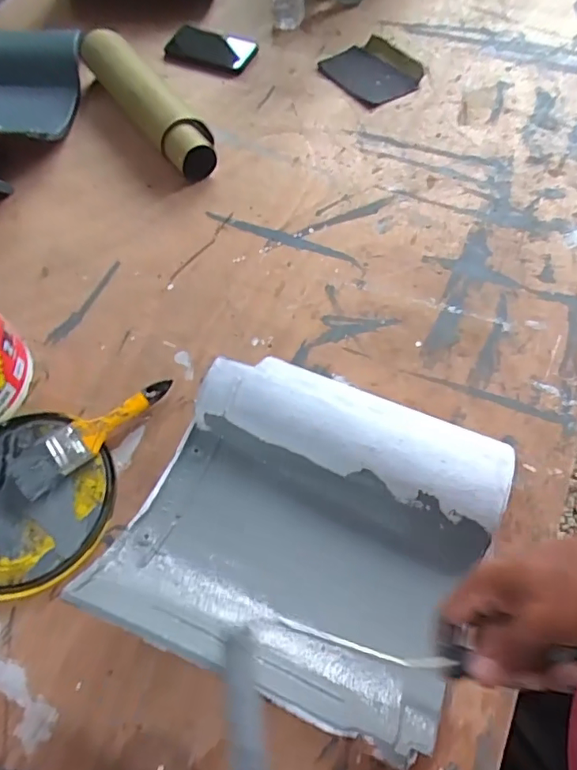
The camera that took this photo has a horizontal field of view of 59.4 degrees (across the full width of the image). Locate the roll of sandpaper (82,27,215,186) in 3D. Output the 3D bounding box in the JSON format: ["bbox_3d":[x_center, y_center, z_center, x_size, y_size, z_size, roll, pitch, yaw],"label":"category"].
[{"bbox_3d":[-0.220,-0.451,0.799,0.079,0.067,0.351,-32,65,-13],"label":"roll of sandpaper"}]

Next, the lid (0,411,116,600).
[{"bbox_3d":[-0.288,0.122,0.544,0.190,0.015,0.192,-1,62,2],"label":"lid"}]

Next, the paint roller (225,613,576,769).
[{"bbox_3d":[0.095,0.212,0.340,0.299,0.036,0.106,-9,61,15],"label":"paint roller"}]

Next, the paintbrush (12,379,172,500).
[{"bbox_3d":[-0.216,0.048,0.561,0.183,0.026,0.050,-39,67,-16],"label":"paintbrush"}]

